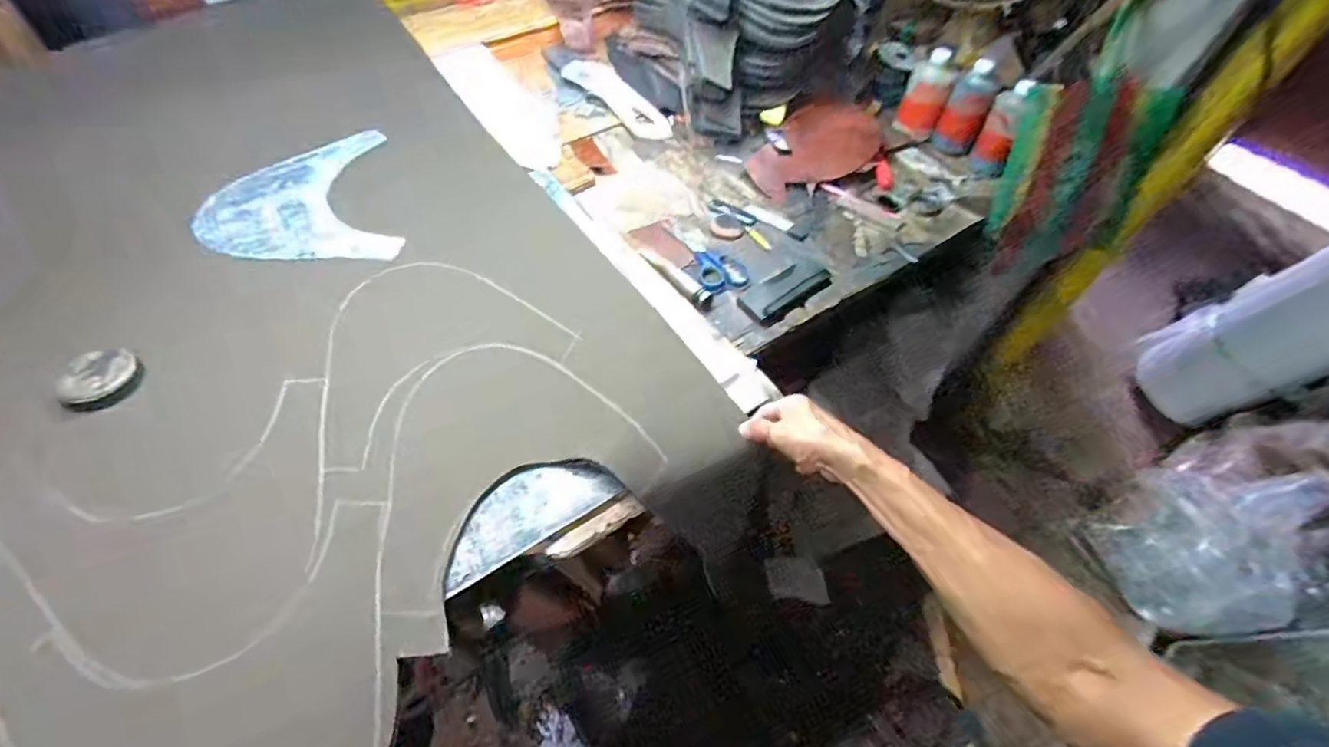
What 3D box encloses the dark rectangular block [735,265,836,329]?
[{"bbox_3d":[0.175,-0.119,0.834,0.143,0.009,0.062,-33,64,-23],"label":"dark rectangular block"}]

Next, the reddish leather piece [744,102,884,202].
[{"bbox_3d":[0.277,-0.420,1.063,0.290,0.037,0.169,-27,77,-13],"label":"reddish leather piece"}]

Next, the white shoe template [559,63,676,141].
[{"bbox_3d":[-0.088,-0.539,1.125,0.080,0.008,0.269,-39,72,-17],"label":"white shoe template"}]

